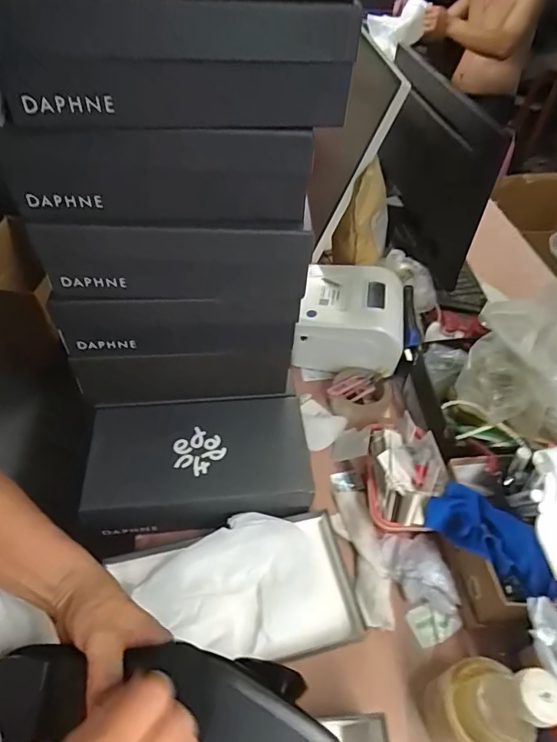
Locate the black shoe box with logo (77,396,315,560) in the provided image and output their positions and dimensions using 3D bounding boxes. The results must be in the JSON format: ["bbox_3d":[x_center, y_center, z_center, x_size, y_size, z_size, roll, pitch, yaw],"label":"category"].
[{"bbox_3d":[-0.111,0.136,0.662,0.291,0.087,0.169,-6,49,-7],"label":"black shoe box with logo"}]

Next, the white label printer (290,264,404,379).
[{"bbox_3d":[0.128,-0.093,0.853,0.190,0.116,0.170,6,48,3],"label":"white label printer"}]

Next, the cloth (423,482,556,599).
[{"bbox_3d":[0.259,0.201,0.563,0.159,0.038,0.081,30,54,23],"label":"cloth"}]

